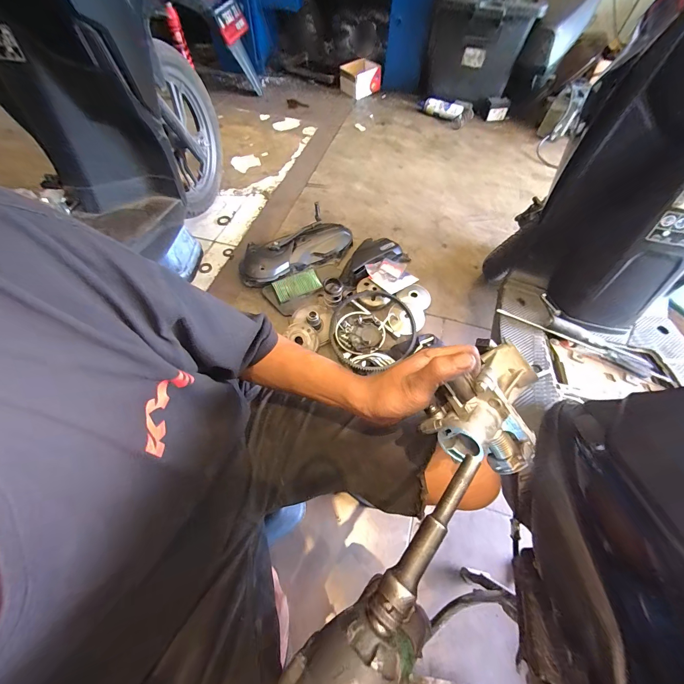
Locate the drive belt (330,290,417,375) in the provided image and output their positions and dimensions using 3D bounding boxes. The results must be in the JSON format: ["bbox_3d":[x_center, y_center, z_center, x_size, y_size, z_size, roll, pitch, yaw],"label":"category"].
[{"bbox_3d":[0.102,-0.038,0.967,0.280,0.019,0.272,-5,74,-9],"label":"drive belt"}]

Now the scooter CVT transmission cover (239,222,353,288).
[{"bbox_3d":[-0.162,-0.319,1.088,0.409,0.070,0.145,-23,63,-14],"label":"scooter CVT transmission cover"}]

